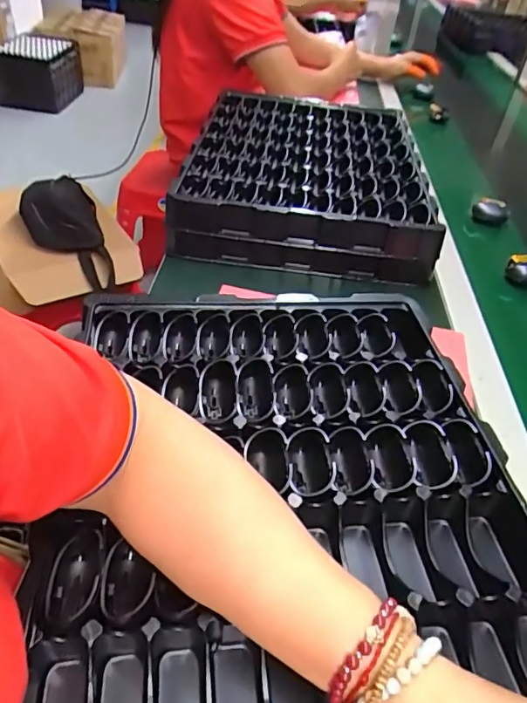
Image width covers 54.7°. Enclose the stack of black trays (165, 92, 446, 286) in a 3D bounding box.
[{"bbox_3d":[0.062,-0.268,0.764,0.329,0.079,0.410,7,42,-1],"label":"stack of black trays"}]

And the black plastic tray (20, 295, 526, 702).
[{"bbox_3d":[0.017,0.121,0.353,0.324,0.060,0.448,-1,43,-10],"label":"black plastic tray"}]

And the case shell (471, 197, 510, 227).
[{"bbox_3d":[0.354,-0.219,0.798,0.059,0.036,0.025,5,42,-2],"label":"case shell"}]

